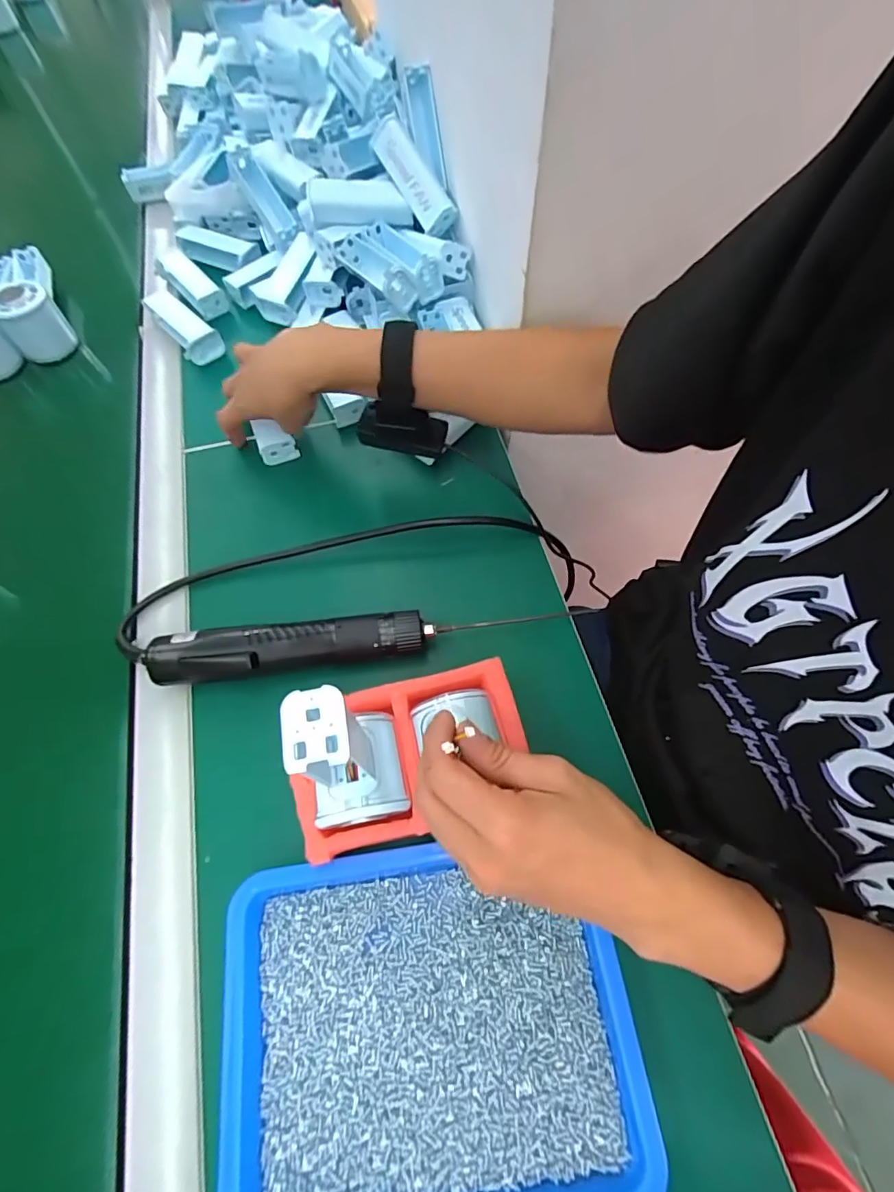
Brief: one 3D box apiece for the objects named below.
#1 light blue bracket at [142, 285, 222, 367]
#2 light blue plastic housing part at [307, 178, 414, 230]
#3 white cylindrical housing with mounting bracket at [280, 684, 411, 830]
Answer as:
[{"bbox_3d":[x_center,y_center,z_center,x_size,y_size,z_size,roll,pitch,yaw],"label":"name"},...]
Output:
[{"bbox_3d":[-0.287,-0.294,0.549,0.039,0.024,0.105,-40,69,-16],"label":"light blue bracket"},{"bbox_3d":[-0.086,-0.389,0.500,0.095,0.033,0.032,-10,64,-3],"label":"light blue plastic housing part"},{"bbox_3d":[-0.052,0.083,0.262,0.045,0.125,0.059,-13,64,-4],"label":"white cylindrical housing with mounting bracket"}]

